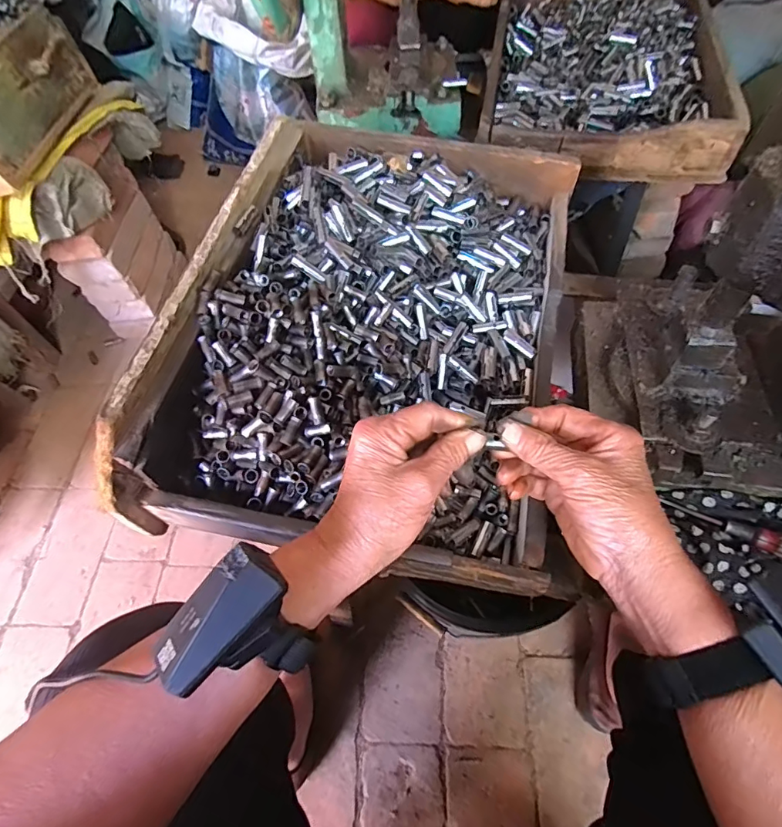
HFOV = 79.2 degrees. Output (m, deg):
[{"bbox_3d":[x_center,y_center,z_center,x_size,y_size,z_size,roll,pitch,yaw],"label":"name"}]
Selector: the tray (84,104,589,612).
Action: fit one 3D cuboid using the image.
[{"bbox_3d":[-0.003,-0.108,0.482,0.350,0.123,0.484,8,60,9],"label":"tray"}]

